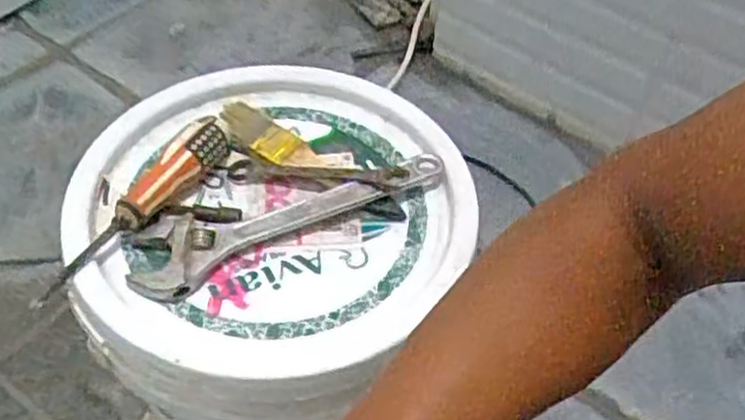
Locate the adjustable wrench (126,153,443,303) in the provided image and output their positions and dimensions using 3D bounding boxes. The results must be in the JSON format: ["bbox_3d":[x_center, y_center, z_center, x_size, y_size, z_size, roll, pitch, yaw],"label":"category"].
[{"bbox_3d":[-0.064,-0.002,0.564,0.245,0.011,0.062,-23,54,-21],"label":"adjustable wrench"}]

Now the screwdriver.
[{"bbox_3d":[-0.174,-0.005,0.546,0.036,0.033,0.187,27,53,19],"label":"screwdriver"}]

